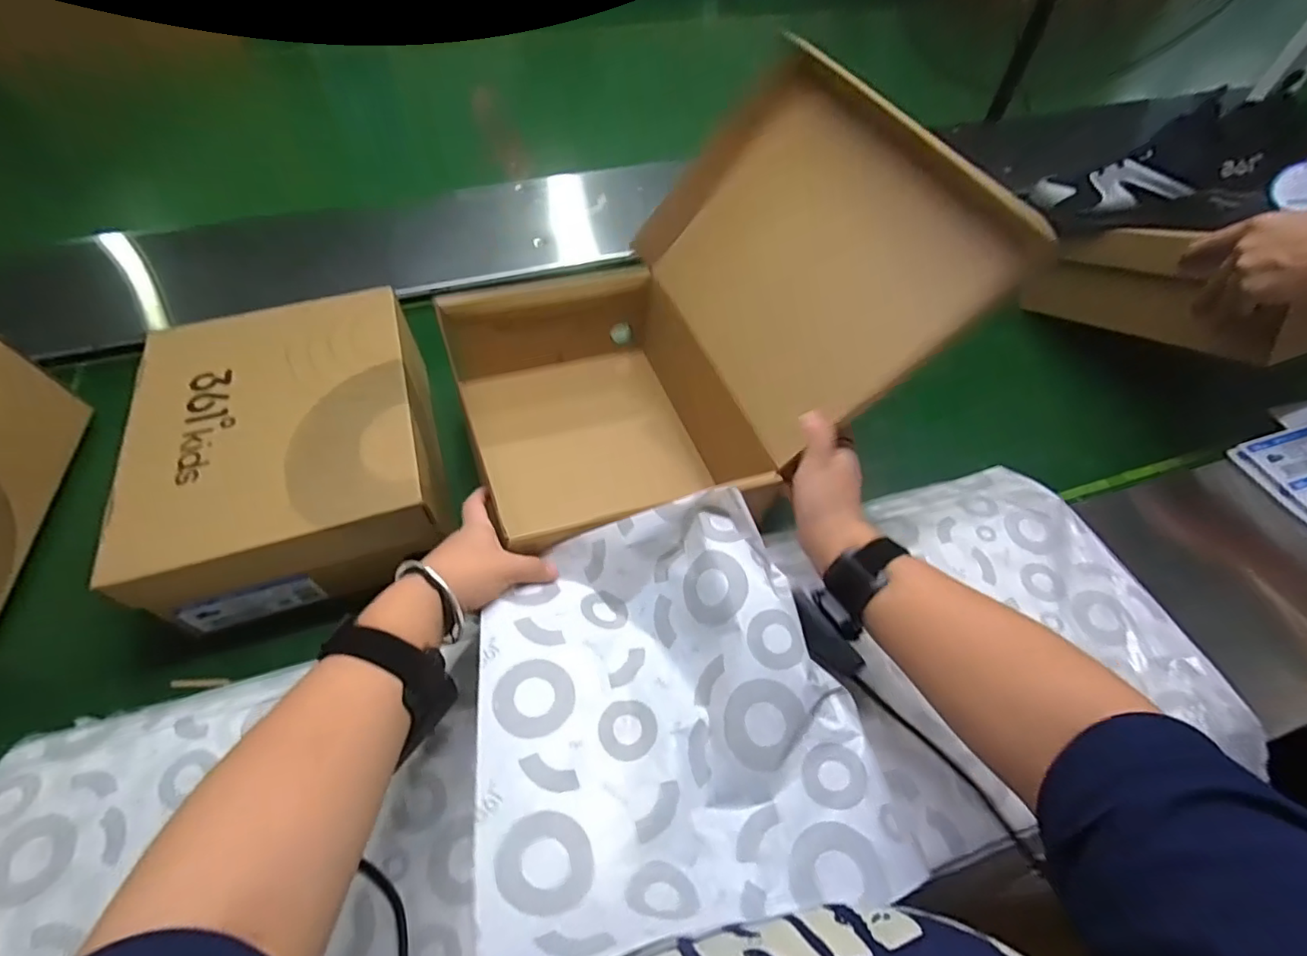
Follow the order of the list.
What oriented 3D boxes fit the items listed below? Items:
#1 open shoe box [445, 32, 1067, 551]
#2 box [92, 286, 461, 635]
[{"bbox_3d":[0.003,-0.138,0.511,0.360,0.307,0.274,-14,56,-11],"label":"open shoe box"},{"bbox_3d":[-0.341,-0.030,0.545,0.237,0.115,0.273,-14,56,-11],"label":"box"}]

